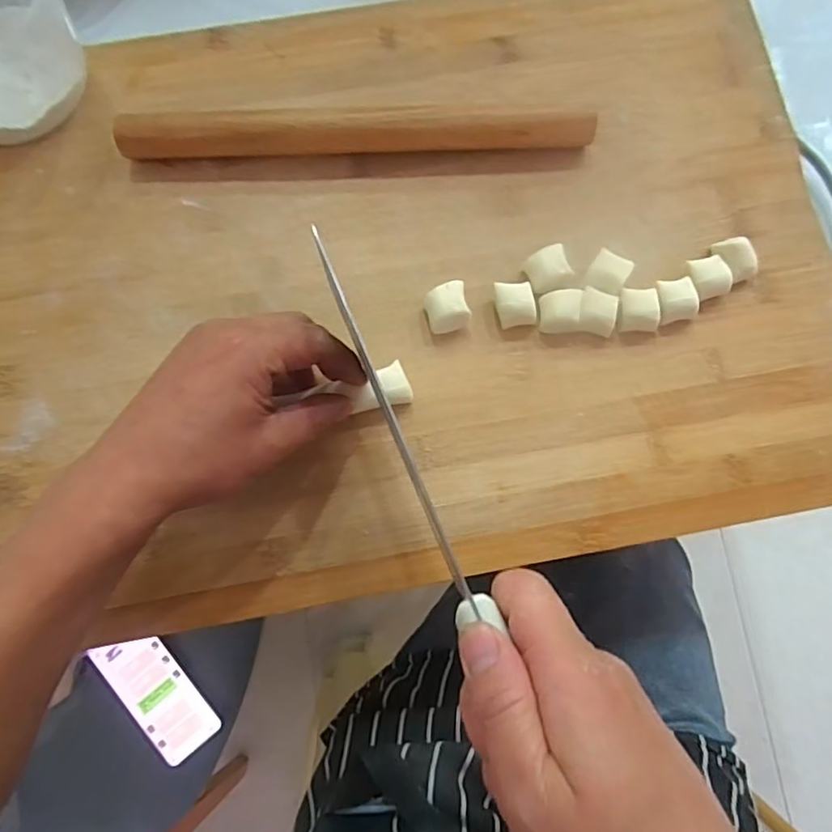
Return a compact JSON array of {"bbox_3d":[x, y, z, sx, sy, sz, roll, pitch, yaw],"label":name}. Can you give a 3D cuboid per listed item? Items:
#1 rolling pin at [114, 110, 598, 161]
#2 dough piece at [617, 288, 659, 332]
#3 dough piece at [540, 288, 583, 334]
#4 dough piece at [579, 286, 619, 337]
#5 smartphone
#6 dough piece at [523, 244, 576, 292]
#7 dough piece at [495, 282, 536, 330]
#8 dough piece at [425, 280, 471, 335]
[{"bbox_3d":[-0.038,-0.183,0.374,0.293,0.028,0.025,-1,80,-1],"label":"rolling pin"},{"bbox_3d":[0.135,-0.063,0.355,0.024,0.016,0.024,0,80,-1],"label":"dough piece"},{"bbox_3d":[0.087,-0.063,0.356,0.023,0.017,0.026,2,80,0],"label":"dough piece"},{"bbox_3d":[0.110,-0.062,0.355,0.022,0.017,0.024,10,80,1],"label":"dough piece"},{"bbox_3d":[-0.273,0.290,0.608,0.076,0.010,0.143,-38,83,-3],"label":"smartphone"},{"bbox_3d":[0.081,-0.090,0.363,0.027,0.021,0.024,-27,81,-5],"label":"dough piece"},{"bbox_3d":[0.060,-0.067,0.358,0.023,0.018,0.025,-7,80,-2],"label":"dough piece"},{"bbox_3d":[0.019,-0.066,0.357,0.026,0.021,0.026,-18,80,-4],"label":"dough piece"}]

